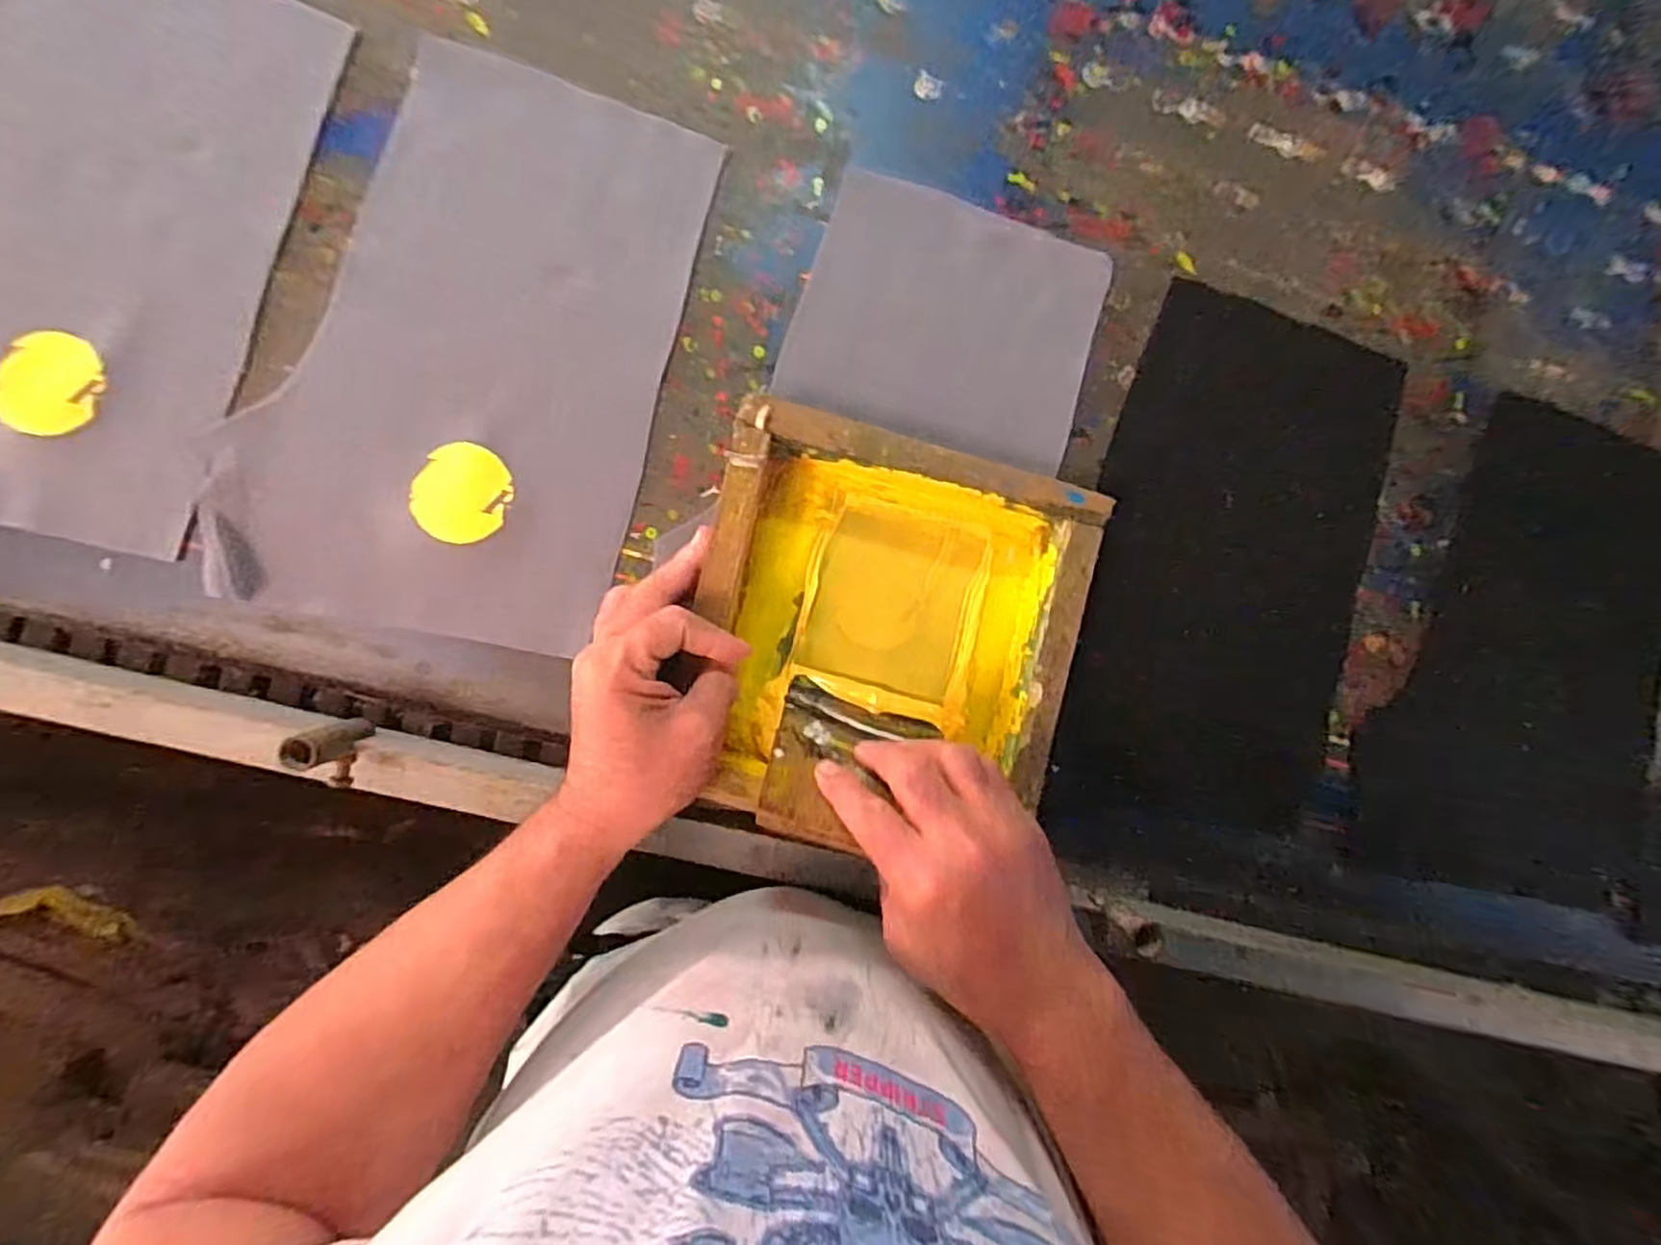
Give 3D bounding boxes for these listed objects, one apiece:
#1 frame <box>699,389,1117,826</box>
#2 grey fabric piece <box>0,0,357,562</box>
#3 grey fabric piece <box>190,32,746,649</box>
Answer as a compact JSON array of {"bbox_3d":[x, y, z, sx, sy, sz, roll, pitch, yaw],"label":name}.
[{"bbox_3d":[0.035,0.006,0.457,0.230,0.053,0.233,13,87,-6],"label":"frame"},{"bbox_3d":[-0.454,-0.230,0.423,0.226,0.012,0.353,17,87,-6],"label":"grey fabric piece"},{"bbox_3d":[-0.222,-0.170,0.447,0.229,0.014,0.354,15,87,-6],"label":"grey fabric piece"}]

